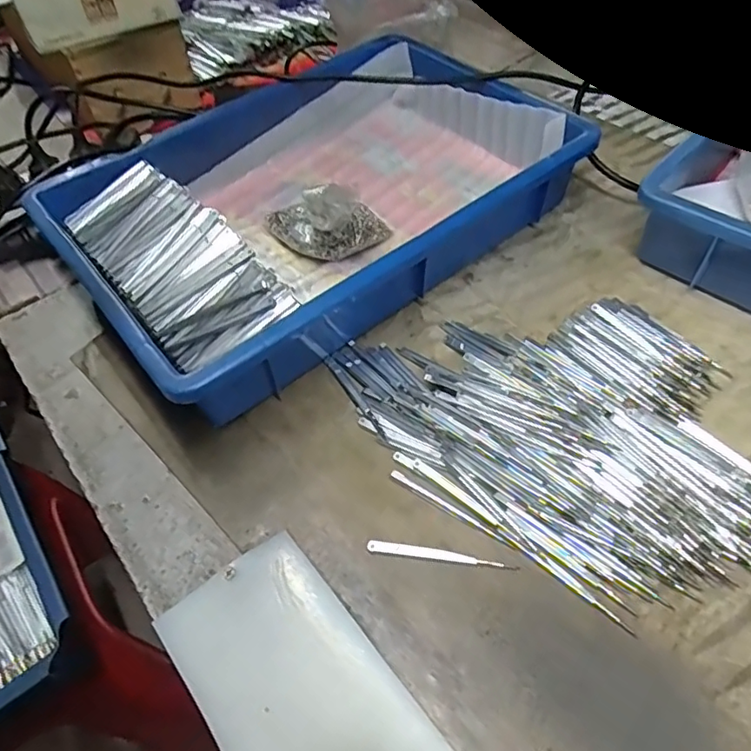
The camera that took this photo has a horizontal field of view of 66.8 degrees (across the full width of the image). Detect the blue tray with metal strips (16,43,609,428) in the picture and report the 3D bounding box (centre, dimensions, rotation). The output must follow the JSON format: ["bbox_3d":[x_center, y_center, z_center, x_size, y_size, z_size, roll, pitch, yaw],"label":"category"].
[{"bbox_3d":[-0.050,-0.157,0.520,0.419,0.093,0.276,-35,59,-20],"label":"blue tray with metal strips"}]

